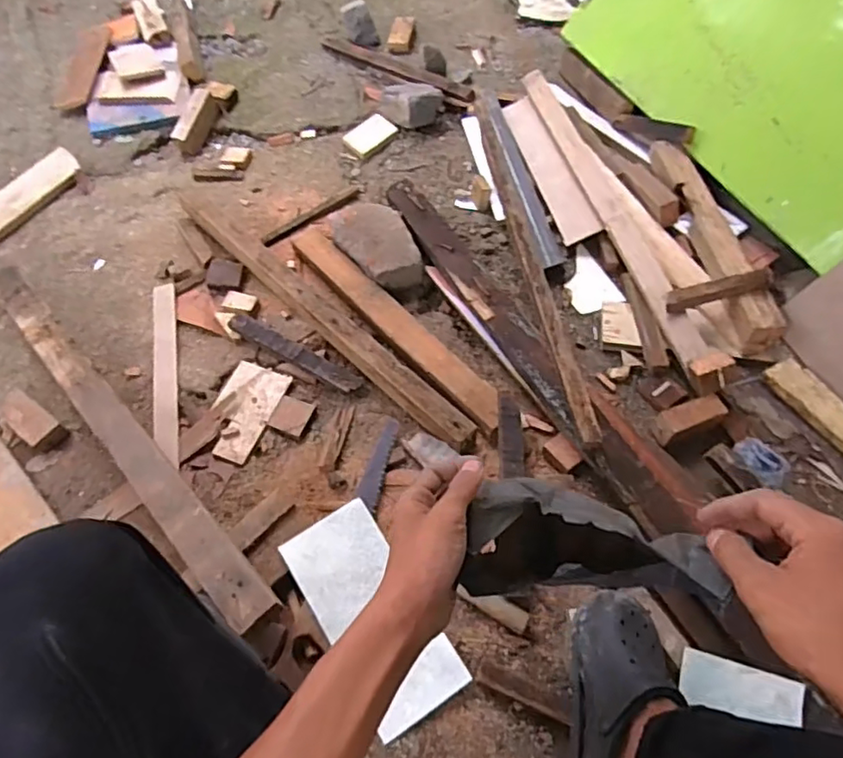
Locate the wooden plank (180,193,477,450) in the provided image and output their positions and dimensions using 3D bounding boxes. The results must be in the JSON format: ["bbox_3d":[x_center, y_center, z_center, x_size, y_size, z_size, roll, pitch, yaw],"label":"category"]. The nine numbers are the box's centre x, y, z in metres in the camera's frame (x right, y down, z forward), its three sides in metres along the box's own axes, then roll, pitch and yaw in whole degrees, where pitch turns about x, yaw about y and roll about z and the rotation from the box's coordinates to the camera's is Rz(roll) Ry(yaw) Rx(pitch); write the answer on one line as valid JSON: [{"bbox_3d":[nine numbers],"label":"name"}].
[{"bbox_3d":[-0.207,-0.135,1.087,0.045,0.078,0.795,-40,64,-23],"label":"wooden plank"}]

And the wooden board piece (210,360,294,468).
[{"bbox_3d":[-0.307,0.055,1.026,0.101,0.014,0.177,16,58,12],"label":"wooden board piece"}]

